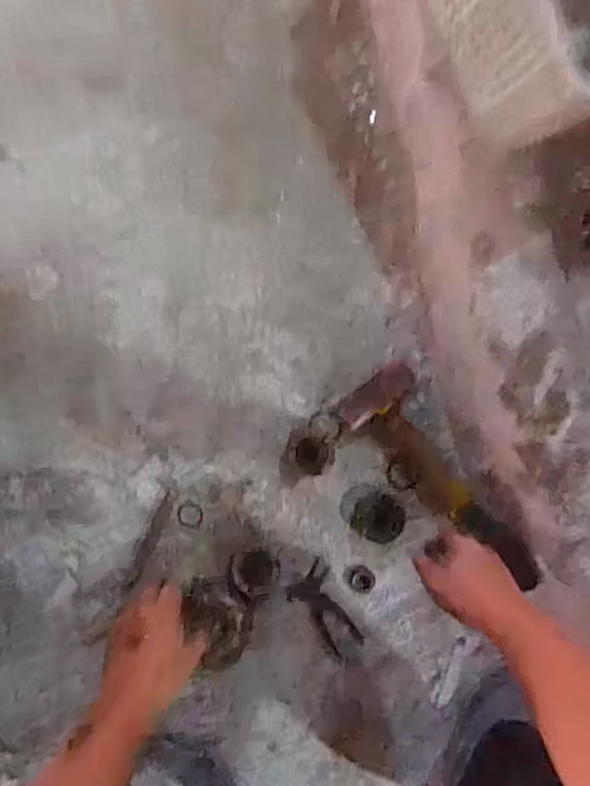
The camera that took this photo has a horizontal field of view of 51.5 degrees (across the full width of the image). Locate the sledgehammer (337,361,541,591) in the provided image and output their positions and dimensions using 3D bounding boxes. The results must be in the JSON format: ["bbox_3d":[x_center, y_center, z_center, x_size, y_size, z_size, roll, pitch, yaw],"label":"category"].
[{"bbox_3d":[0.224,0.117,0.861,0.112,0.050,0.365,-44,92,-7],"label":"sledgehammer"}]

